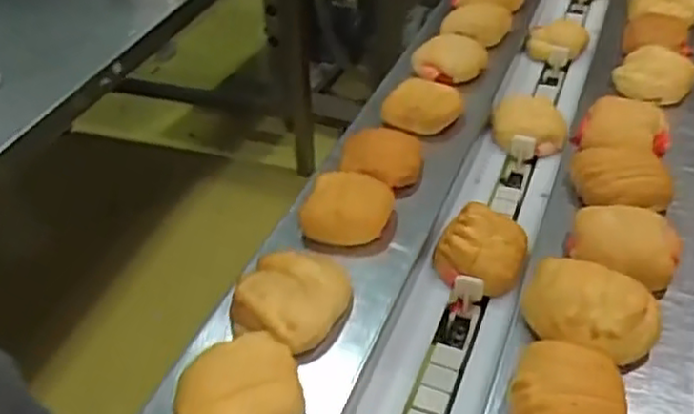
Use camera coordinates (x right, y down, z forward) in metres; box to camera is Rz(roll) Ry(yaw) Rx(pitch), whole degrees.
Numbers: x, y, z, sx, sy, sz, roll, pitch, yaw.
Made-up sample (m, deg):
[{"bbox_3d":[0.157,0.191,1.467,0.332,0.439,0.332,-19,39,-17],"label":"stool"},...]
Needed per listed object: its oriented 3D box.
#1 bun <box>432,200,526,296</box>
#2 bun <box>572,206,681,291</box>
[{"bbox_3d":[0.139,0.040,0.716,0.085,0.038,0.088,15,43,18],"label":"bun"},{"bbox_3d":[0.263,0.035,0.658,0.096,0.039,0.104,11,42,13],"label":"bun"}]

